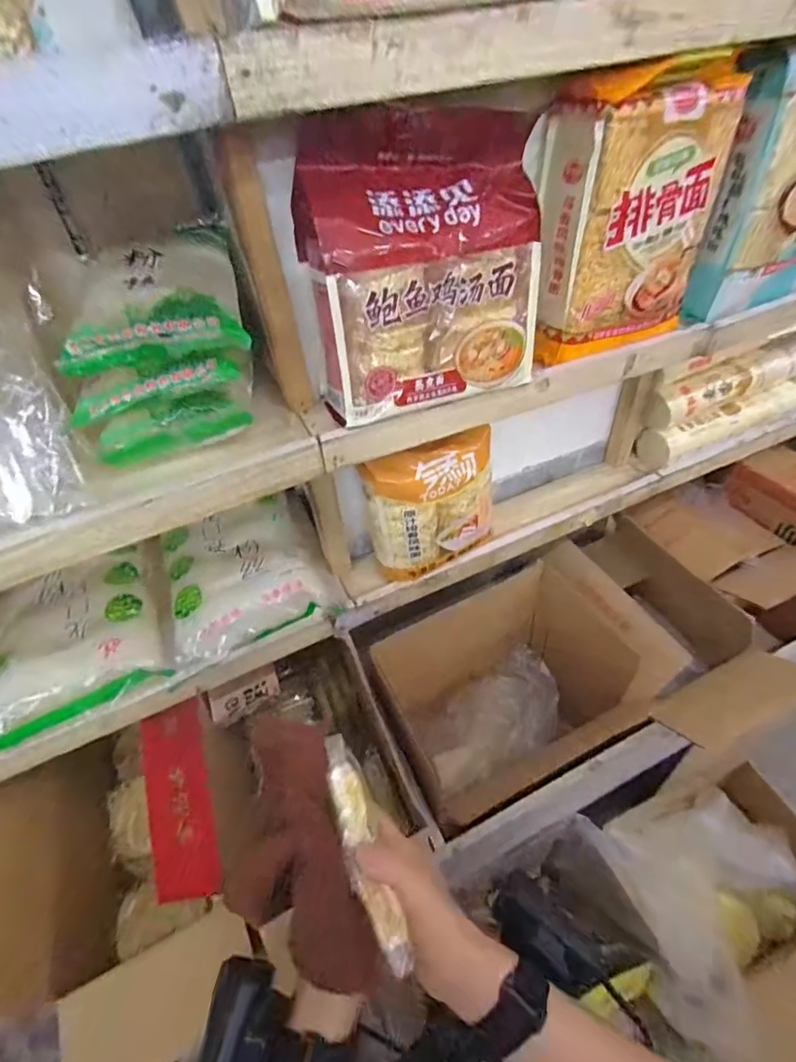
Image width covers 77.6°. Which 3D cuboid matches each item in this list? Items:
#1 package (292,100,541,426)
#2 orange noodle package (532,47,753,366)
[{"bbox_3d":[0.026,-0.245,0.465,0.219,0.228,0.098,-16,45,-9],"label":"package"},{"bbox_3d":[0.238,-0.336,0.535,0.198,0.247,0.081,-21,46,-13],"label":"orange noodle package"}]

